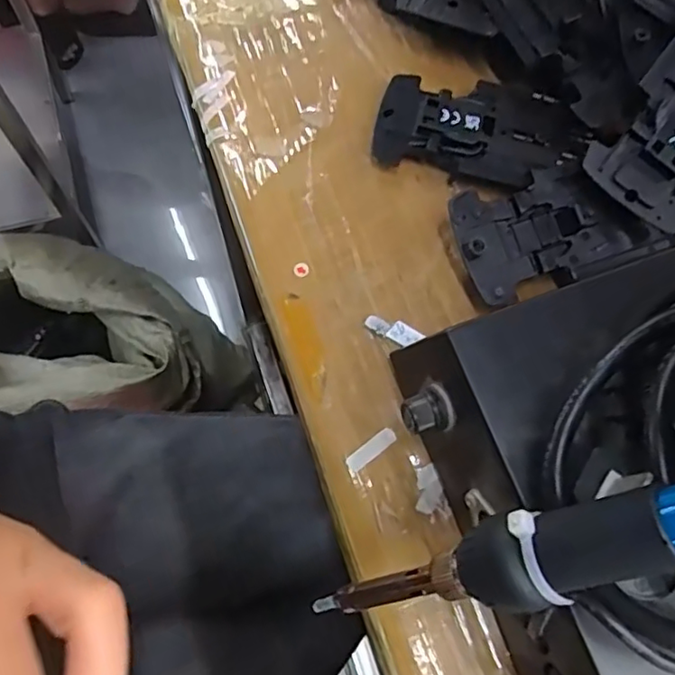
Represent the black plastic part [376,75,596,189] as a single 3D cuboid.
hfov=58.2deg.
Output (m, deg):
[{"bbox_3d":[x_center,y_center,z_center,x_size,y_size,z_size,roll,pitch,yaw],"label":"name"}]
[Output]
[{"bbox_3d":[0.059,-0.086,0.255,0.083,0.014,0.050,13,71,2],"label":"black plastic part"}]

